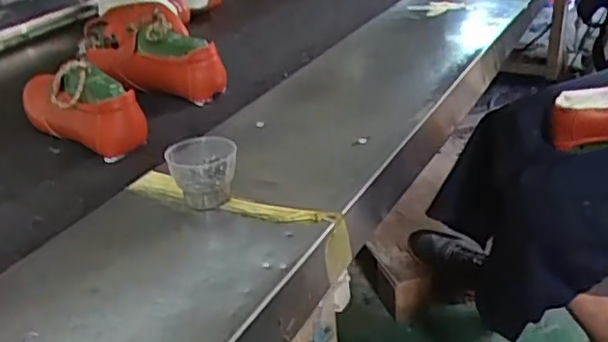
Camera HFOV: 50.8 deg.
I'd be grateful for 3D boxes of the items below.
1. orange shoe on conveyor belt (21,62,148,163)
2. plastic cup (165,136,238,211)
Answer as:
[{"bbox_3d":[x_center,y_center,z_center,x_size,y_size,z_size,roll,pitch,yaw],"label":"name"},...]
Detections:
[{"bbox_3d":[-0.313,-0.098,0.843,0.251,0.101,0.067,19,38,39],"label":"orange shoe on conveyor belt"},{"bbox_3d":[-0.092,0.005,0.597,0.060,0.055,0.067,-12,30,-14],"label":"plastic cup"}]

